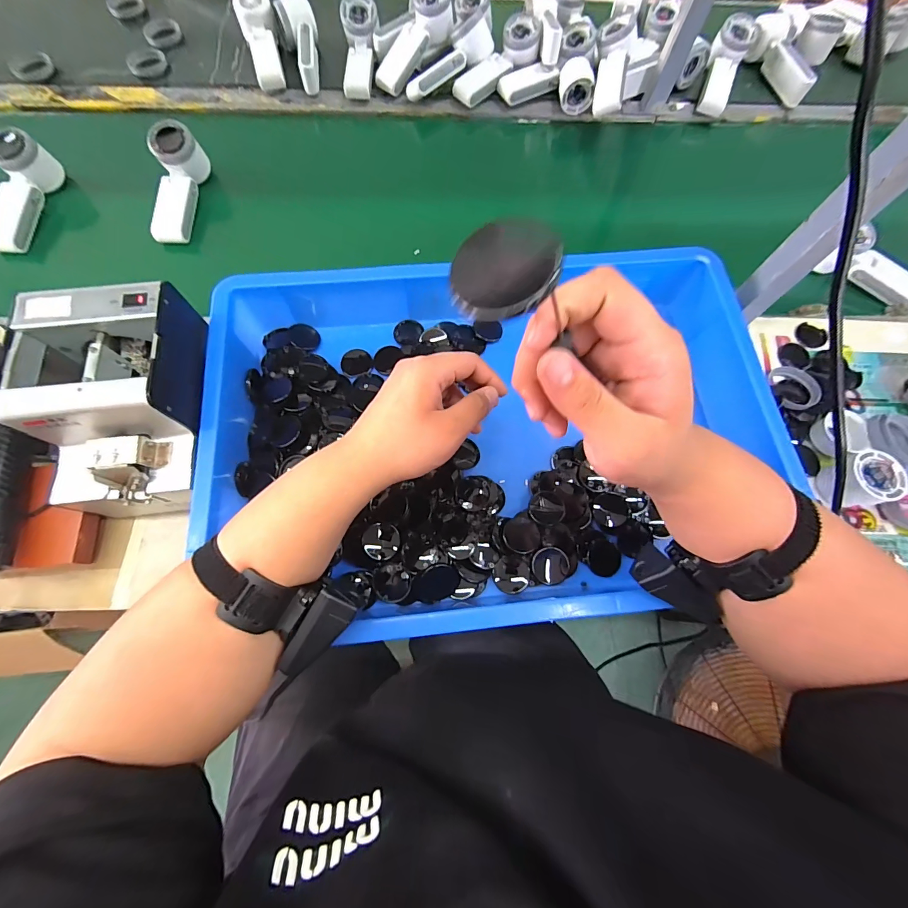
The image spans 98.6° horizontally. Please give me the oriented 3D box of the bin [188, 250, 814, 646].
[{"bbox_3d":[0.039,-0.023,0.424,0.559,0.100,0.378,-2,71,-3],"label":"bin"}]

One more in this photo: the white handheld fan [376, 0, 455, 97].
[{"bbox_3d":[-0.067,-0.676,0.640,0.073,0.041,0.173,35,96,12],"label":"white handheld fan"}]

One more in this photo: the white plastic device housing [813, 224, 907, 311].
[{"bbox_3d":[0.597,-0.255,0.553,0.143,0.061,0.053,30,72,-2],"label":"white plastic device housing"}]

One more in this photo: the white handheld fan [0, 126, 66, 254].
[{"bbox_3d":[-0.606,-0.354,0.539,0.045,0.070,0.161,8,84,3],"label":"white handheld fan"}]

